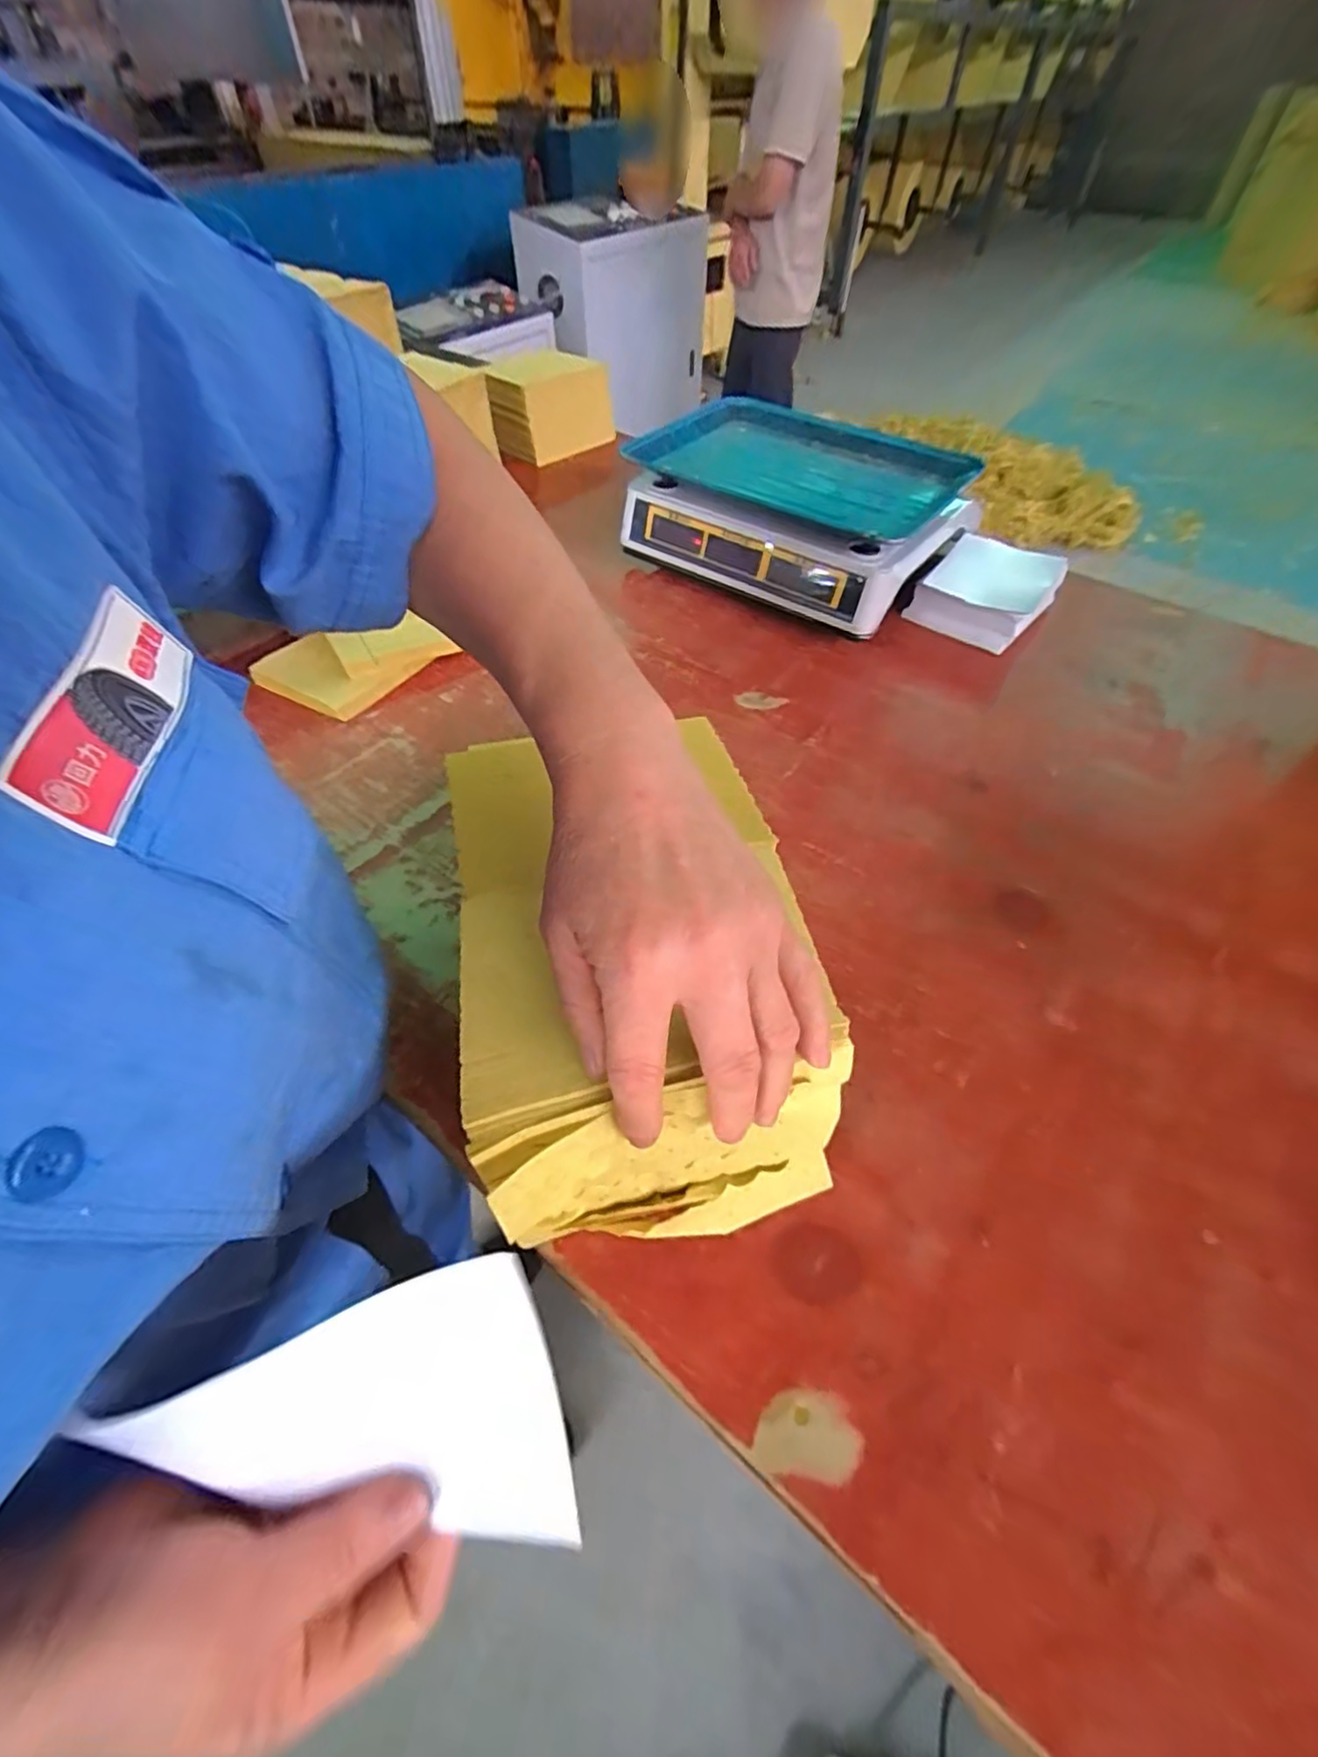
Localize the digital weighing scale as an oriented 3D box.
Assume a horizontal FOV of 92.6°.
[{"bbox_3d":[0.156,-0.426,0.740,0.337,0.128,0.284,30,56,20],"label":"digital weighing scale"}]

